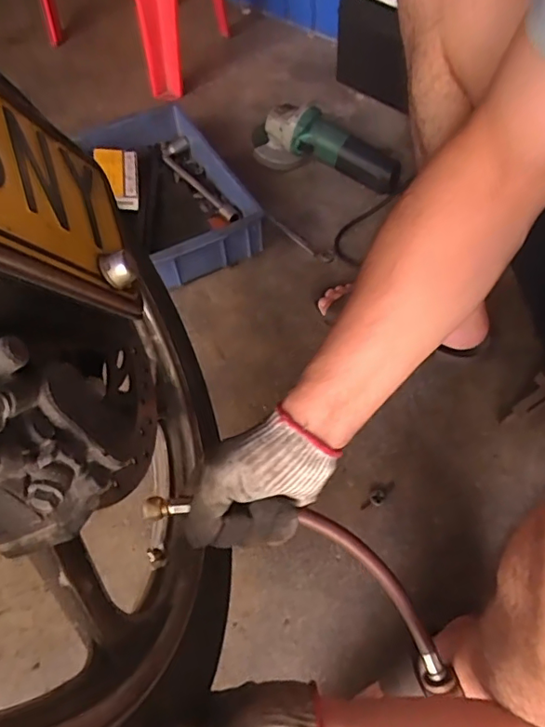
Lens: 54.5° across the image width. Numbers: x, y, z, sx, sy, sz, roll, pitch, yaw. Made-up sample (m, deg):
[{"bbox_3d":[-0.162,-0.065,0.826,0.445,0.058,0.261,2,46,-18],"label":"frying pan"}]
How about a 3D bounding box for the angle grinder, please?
[{"bbox_3d":[0.097,-0.390,0.969,0.282,0.130,0.084,20,60,14],"label":"angle grinder"}]

